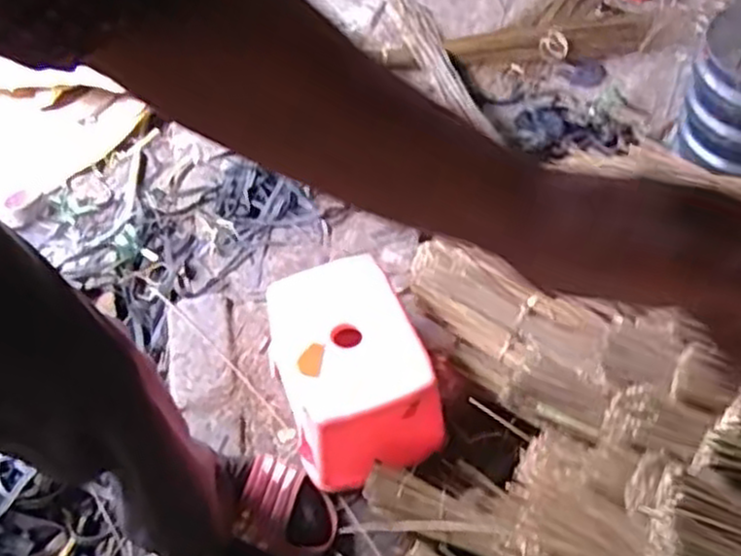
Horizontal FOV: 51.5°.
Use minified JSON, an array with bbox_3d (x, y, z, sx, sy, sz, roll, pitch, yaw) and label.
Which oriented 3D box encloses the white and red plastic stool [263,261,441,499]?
[{"bbox_3d":[-0.029,0.141,1.104,0.195,0.155,0.301,-15,52,-9],"label":"white and red plastic stool"}]

